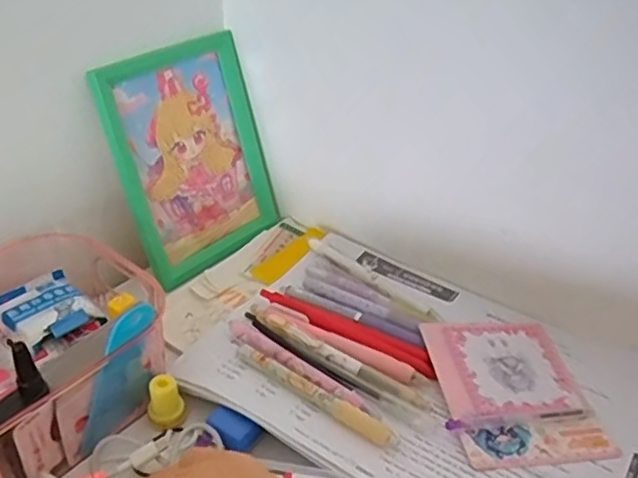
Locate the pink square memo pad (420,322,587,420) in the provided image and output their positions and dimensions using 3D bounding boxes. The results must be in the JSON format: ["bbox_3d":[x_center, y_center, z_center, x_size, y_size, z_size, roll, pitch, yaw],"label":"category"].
[{"bbox_3d":[0.128,0.088,0.449,0.095,0.006,0.081,-1,41,-11],"label":"pink square memo pad"}]

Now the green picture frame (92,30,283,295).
[{"bbox_3d":[-0.101,-0.069,0.547,0.011,0.181,0.146,10,32,42],"label":"green picture frame"}]

